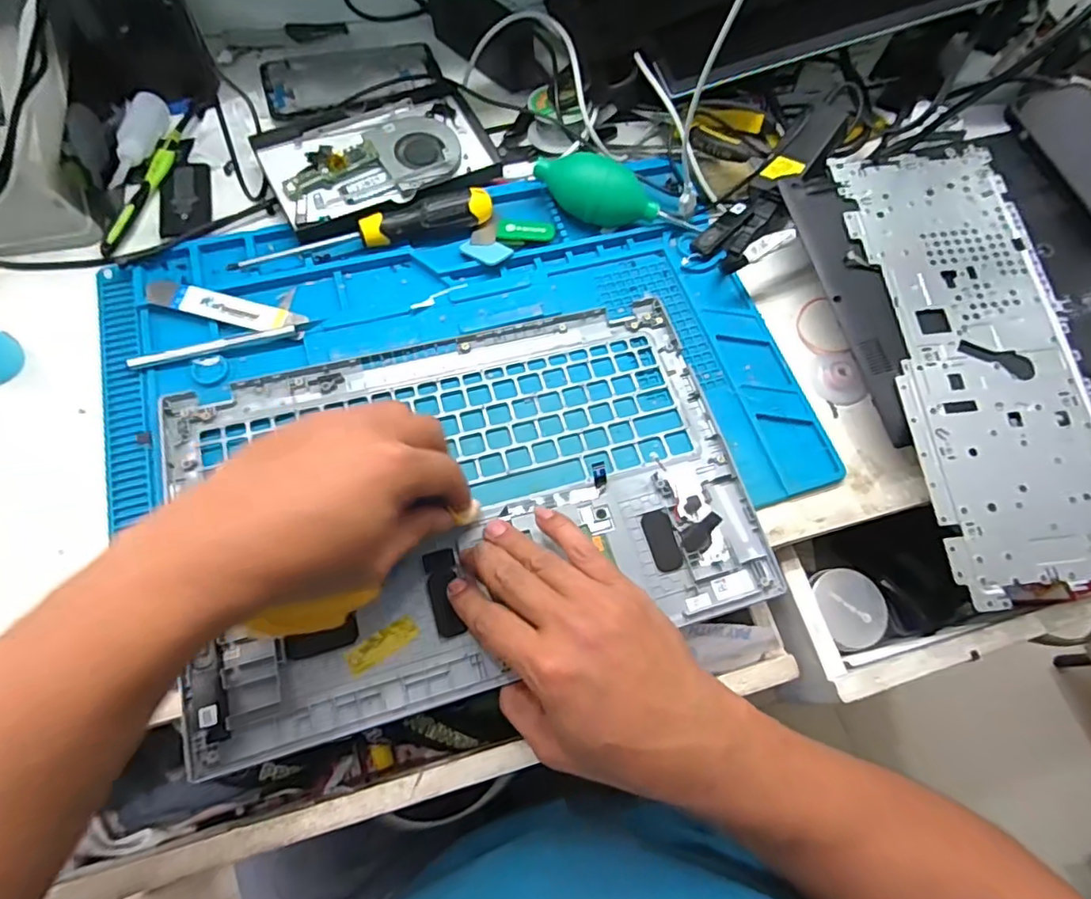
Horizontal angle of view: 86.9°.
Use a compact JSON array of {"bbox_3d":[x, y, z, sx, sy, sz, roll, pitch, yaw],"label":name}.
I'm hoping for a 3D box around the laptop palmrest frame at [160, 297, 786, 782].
[{"bbox_3d":[-0.049,0.031,0.381,0.360,0.009,0.235,-14,69,-10],"label":"laptop palmrest frame"}]

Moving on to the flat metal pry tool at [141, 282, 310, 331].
[{"bbox_3d":[-0.235,-0.103,0.421,0.115,0.006,0.021,15,73,-1],"label":"flat metal pry tool"}]

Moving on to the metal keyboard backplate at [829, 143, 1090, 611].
[{"bbox_3d":[0.311,-0.078,0.415,0.131,0.007,0.345,-5,71,-1],"label":"metal keyboard backplate"}]

